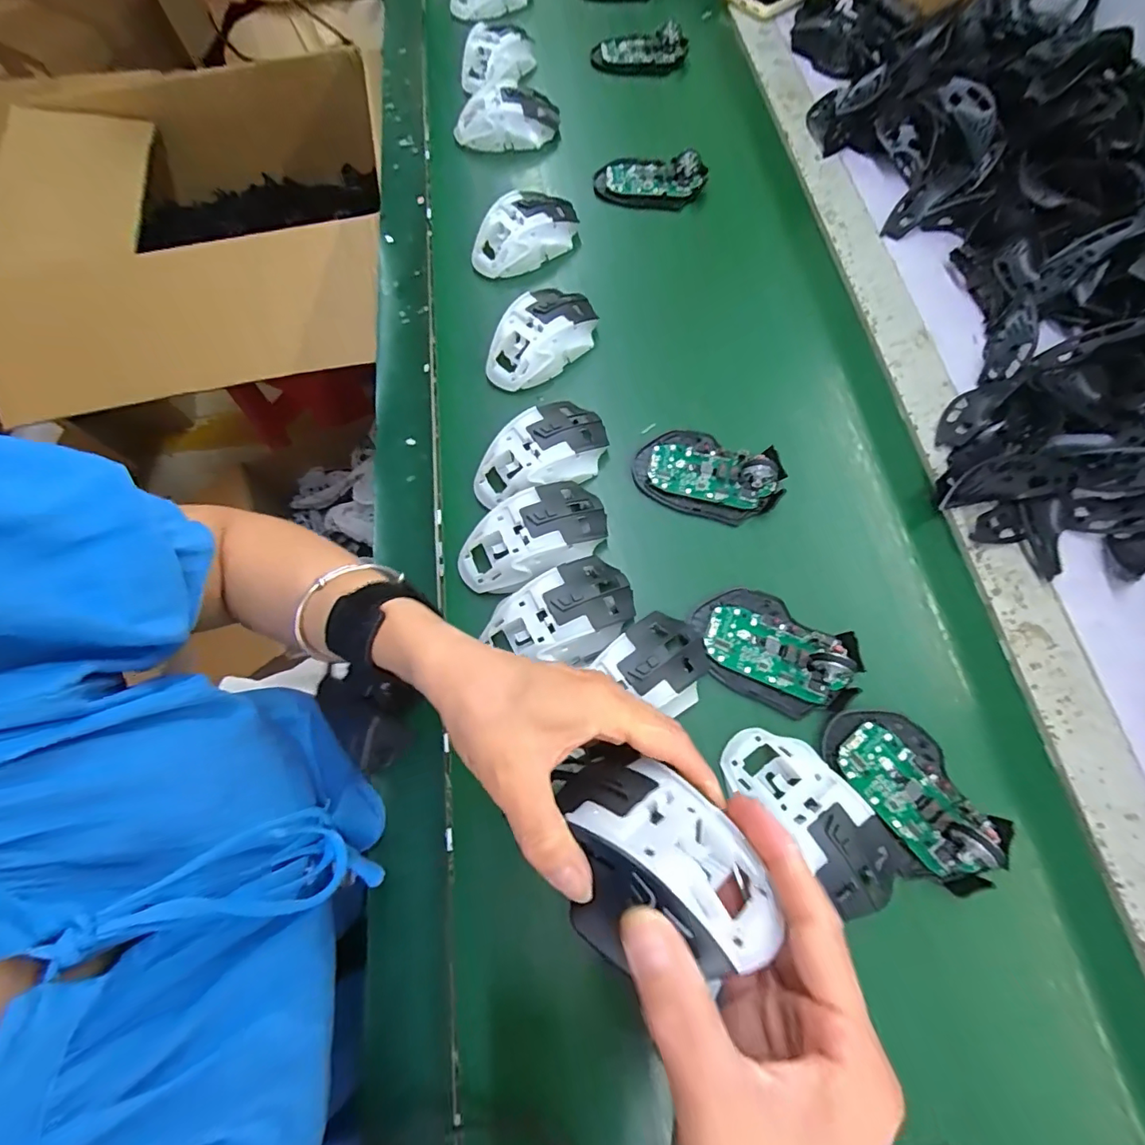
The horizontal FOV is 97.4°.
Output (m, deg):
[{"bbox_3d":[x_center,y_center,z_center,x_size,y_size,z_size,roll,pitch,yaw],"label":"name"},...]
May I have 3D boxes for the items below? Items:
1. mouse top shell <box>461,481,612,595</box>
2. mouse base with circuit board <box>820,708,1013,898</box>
[{"bbox_3d":[-0.029,-0.025,0.380,0.117,0.036,0.065,-34,75,-8],"label":"mouse top shell"},{"bbox_3d":[0.219,0.141,0.321,0.071,0.028,0.115,-28,74,-6],"label":"mouse base with circuit board"}]

